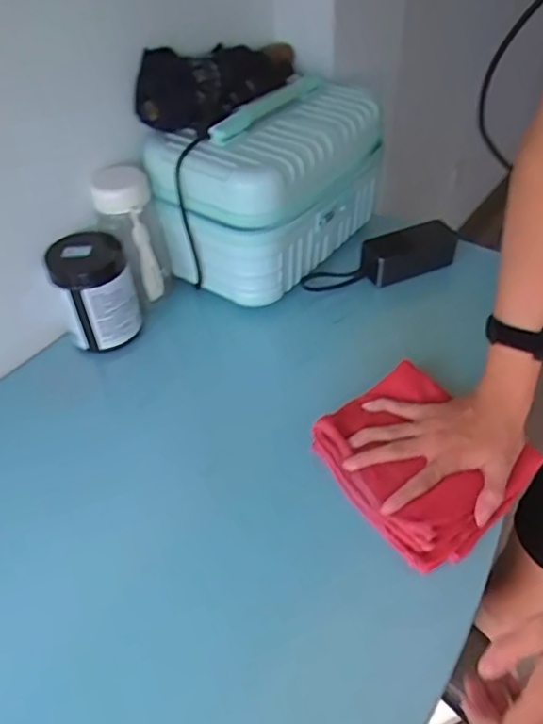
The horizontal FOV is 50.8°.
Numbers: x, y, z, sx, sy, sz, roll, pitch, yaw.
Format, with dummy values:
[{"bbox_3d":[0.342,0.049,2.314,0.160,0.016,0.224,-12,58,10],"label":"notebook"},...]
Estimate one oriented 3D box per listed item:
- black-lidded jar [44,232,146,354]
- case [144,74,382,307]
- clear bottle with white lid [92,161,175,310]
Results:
[{"bbox_3d":[-0.212,-0.084,0.697,0.095,0.123,0.086,-23,48,-19],"label":"black-lidded jar"},{"bbox_3d":[0.007,-0.239,0.755,0.178,0.191,0.288,26,51,27],"label":"case"},{"bbox_3d":[-0.171,-0.149,0.723,0.072,0.177,0.078,-15,46,-11],"label":"clear bottle with white lid"}]

